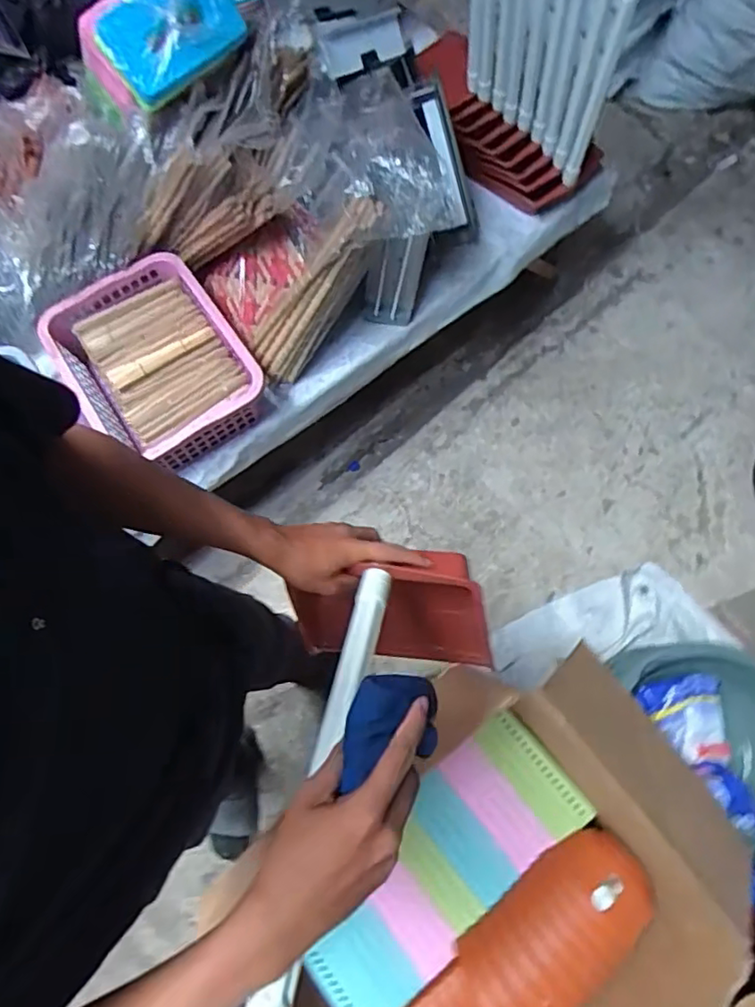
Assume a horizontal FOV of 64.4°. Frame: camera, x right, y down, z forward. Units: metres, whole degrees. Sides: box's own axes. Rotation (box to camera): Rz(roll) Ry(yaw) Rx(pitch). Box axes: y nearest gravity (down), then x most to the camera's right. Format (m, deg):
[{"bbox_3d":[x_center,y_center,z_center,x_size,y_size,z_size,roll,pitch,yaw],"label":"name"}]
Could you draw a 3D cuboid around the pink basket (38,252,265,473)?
[{"bbox_3d":[-0.436,-0.268,1.191,0.328,0.113,0.389,-34,76,-10],"label":"pink basket"}]

